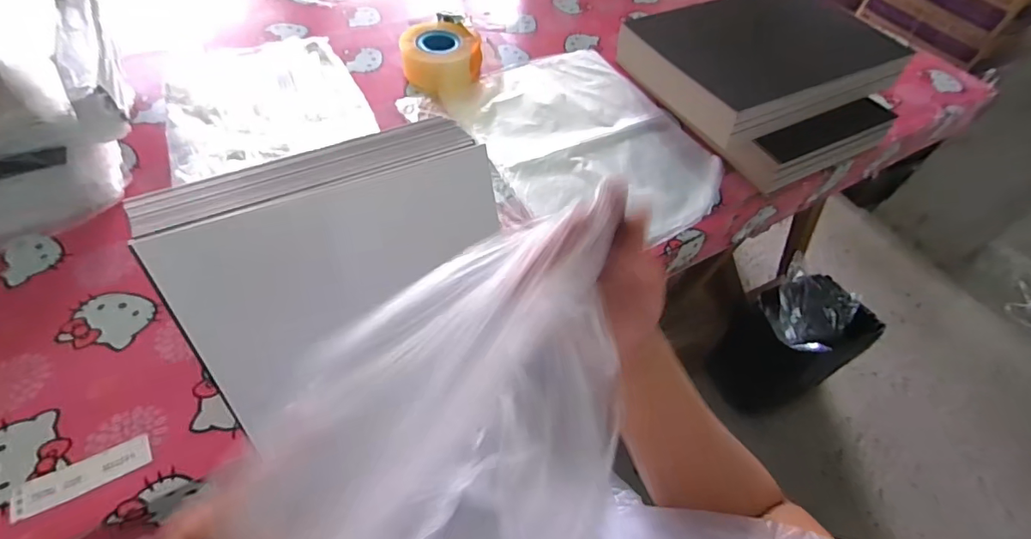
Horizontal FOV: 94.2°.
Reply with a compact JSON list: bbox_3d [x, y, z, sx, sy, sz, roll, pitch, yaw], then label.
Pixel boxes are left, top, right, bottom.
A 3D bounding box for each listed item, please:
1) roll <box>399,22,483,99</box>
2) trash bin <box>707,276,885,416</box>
[{"bbox_3d":[-0.123,-0.353,0.806,0.131,0.065,0.131,3,55,-4],"label":"roll"},{"bbox_3d":[0.736,0.213,1.311,0.285,0.341,0.241,-20,57,-18],"label":"trash bin"}]

